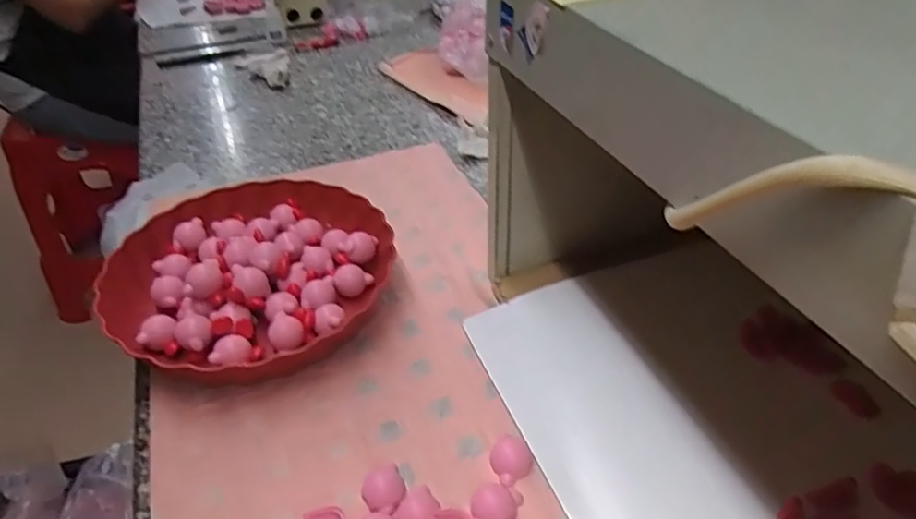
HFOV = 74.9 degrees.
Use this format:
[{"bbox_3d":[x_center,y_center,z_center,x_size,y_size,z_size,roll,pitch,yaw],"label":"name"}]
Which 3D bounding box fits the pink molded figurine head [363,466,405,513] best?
[{"bbox_3d":[-0.048,0.156,0.397,0.028,0.017,0.028,-1,40,1],"label":"pink molded figurine head"}]

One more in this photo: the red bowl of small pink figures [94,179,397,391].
[{"bbox_3d":[-0.180,0.015,0.536,0.237,0.050,0.238,-1,40,1],"label":"red bowl of small pink figures"}]

